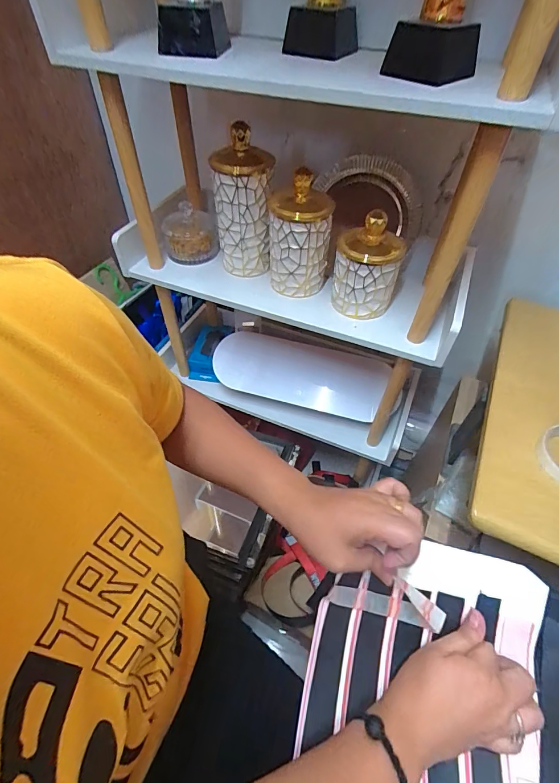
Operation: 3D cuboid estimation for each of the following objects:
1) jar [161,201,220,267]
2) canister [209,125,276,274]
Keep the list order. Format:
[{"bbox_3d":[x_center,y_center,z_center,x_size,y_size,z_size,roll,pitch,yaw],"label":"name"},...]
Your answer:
[{"bbox_3d":[-0.175,-0.310,0.740,0.104,0.084,0.099,-9,49,-9],"label":"jar"},{"bbox_3d":[-0.063,-0.321,0.664,0.097,0.209,0.089,2,48,1],"label":"canister"}]

